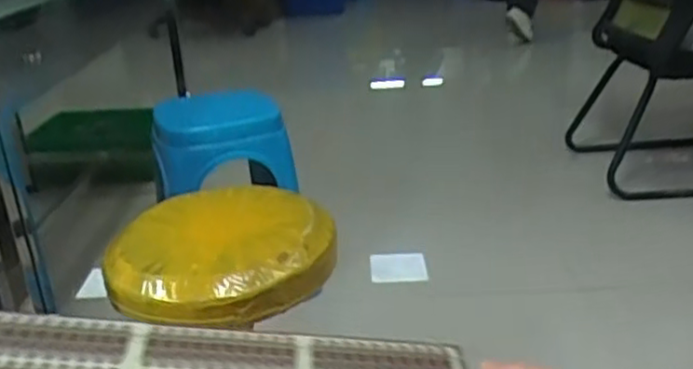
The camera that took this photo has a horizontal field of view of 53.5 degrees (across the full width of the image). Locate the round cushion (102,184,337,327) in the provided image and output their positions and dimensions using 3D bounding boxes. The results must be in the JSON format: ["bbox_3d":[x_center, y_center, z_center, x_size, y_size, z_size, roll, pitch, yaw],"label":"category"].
[{"bbox_3d":[-0.175,0.090,0.956,0.304,0.065,0.273,-22,30,-34],"label":"round cushion"}]

